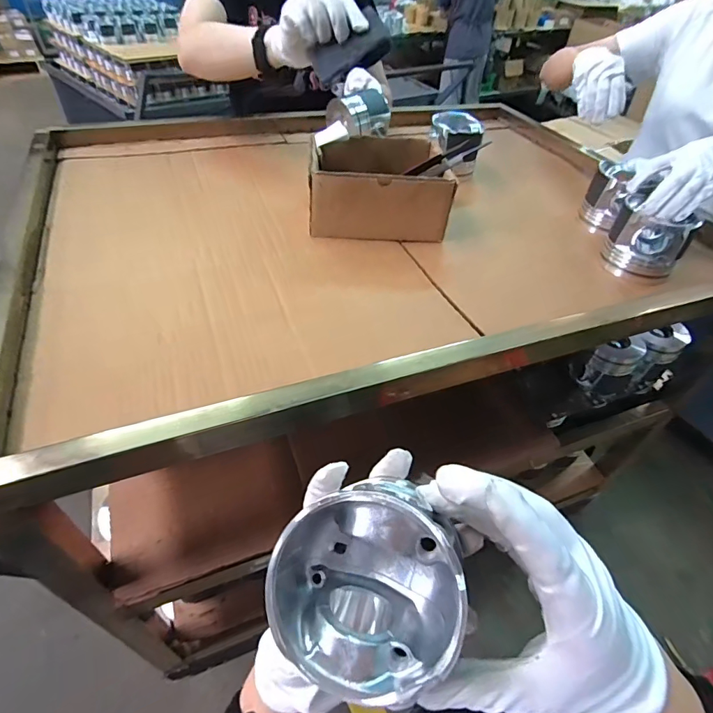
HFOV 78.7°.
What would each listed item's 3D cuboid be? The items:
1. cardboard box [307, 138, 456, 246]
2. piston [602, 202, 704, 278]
[{"bbox_3d":[0.031,-0.256,0.652,0.193,0.088,0.159,1,47,-4],"label":"cardboard box"},{"bbox_3d":[0.401,-0.160,0.600,0.092,0.090,0.089,32,52,23],"label":"piston"}]

